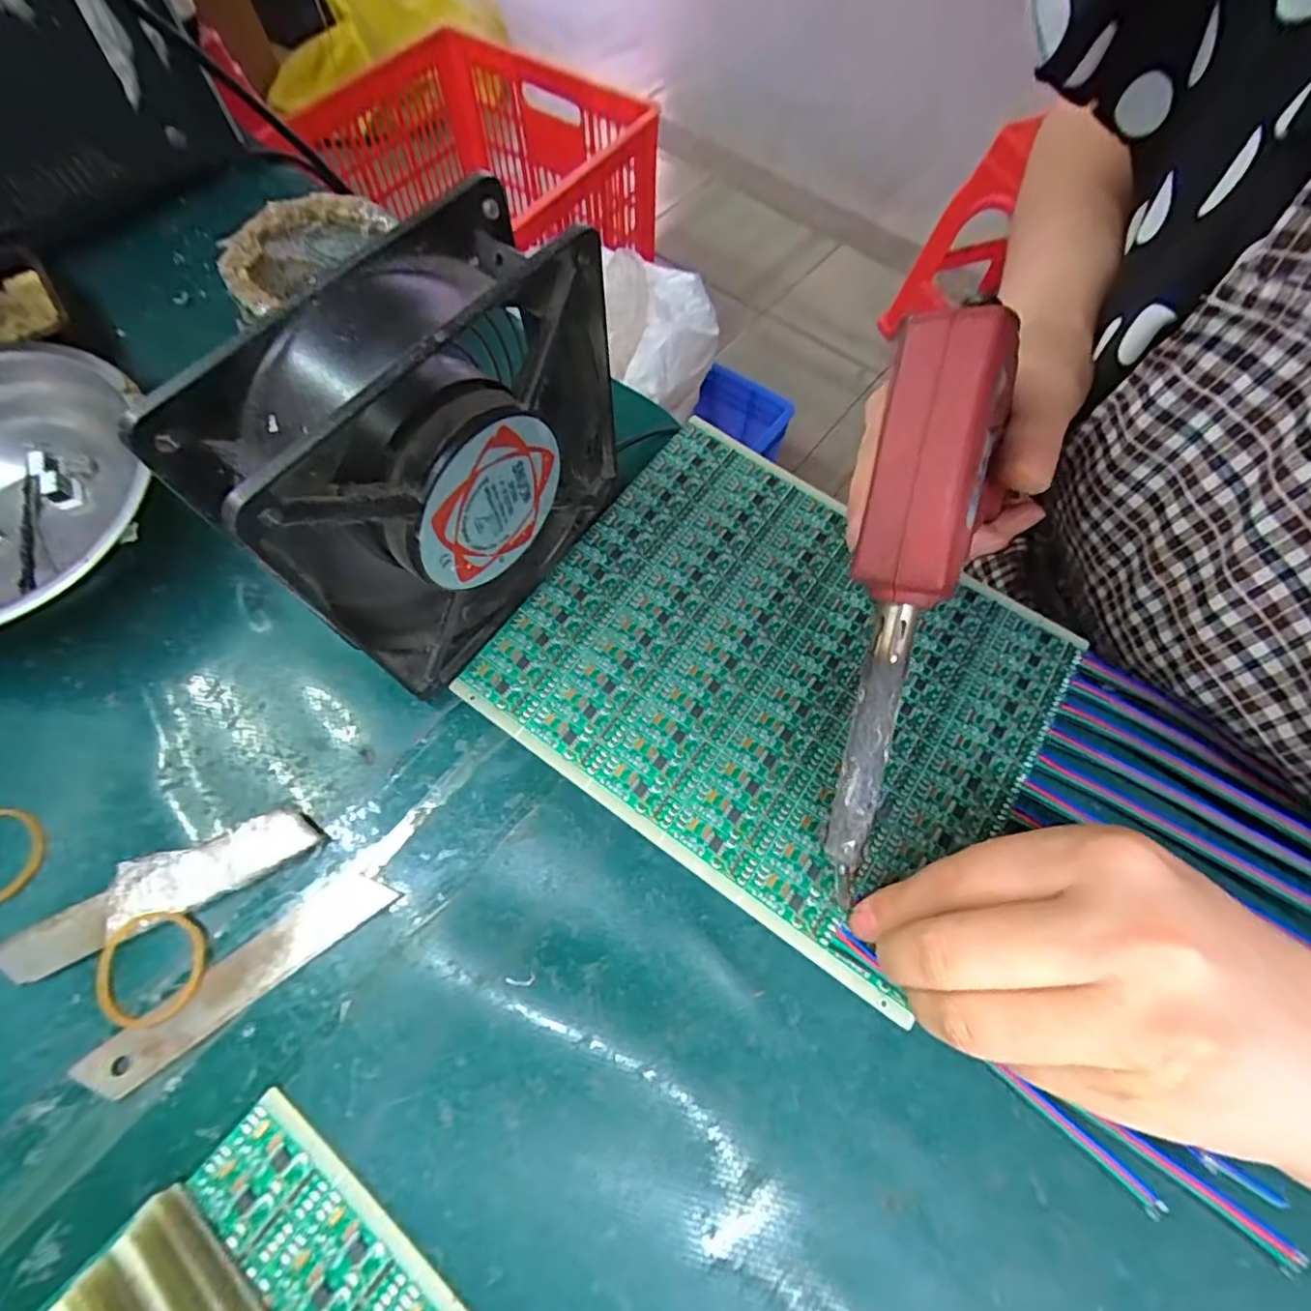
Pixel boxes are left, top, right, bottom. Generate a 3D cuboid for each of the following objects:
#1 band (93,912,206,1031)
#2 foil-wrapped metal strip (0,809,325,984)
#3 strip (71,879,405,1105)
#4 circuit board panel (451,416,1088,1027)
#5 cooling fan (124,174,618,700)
[{"bbox_3d":[-0.162,0.100,0.191,0.032,0.005,0.032,-12,68,-7],"label":"band"},{"bbox_3d":[-0.164,0.077,0.198,0.099,0.009,0.021,-22,69,-11],"label":"foil-wrapped metal strip"},{"bbox_3d":[-0.132,0.102,0.191,0.096,0.004,0.019,-34,72,-15],"label":"strip"},{"bbox_3d":[0.047,0.003,0.236,0.191,0.004,0.162,34,71,10],"label":"circuit board panel"},{"bbox_3d":[-0.066,-0.058,0.195,0.040,0.119,0.121,35,70,12],"label":"cooling fan"}]

